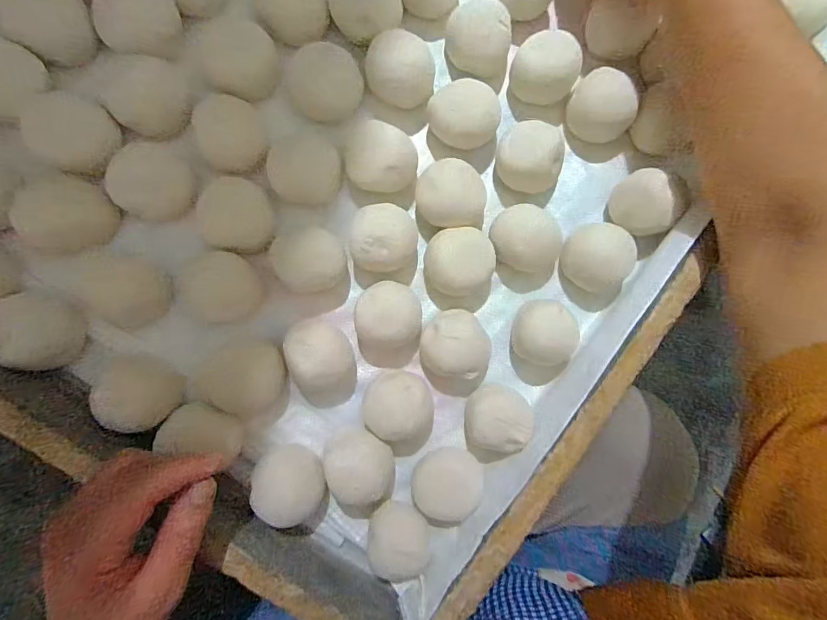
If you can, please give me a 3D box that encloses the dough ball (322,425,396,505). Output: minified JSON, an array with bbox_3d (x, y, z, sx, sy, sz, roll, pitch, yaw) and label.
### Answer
[{"bbox_3d":[-0.041,0.121,0.321,0.047,0.034,0.061,-42,93,-7],"label":"dough ball"}]

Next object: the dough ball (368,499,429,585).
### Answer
[{"bbox_3d":[-0.012,0.178,0.325,0.045,0.031,0.052,-11,89,-8],"label":"dough ball"}]

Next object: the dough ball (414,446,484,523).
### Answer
[{"bbox_3d":[0.026,0.136,0.329,0.055,0.036,0.053,8,87,-7],"label":"dough ball"}]

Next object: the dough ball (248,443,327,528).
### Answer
[{"bbox_3d":[-0.091,0.127,0.310,0.048,0.039,0.052,0,88,-8],"label":"dough ball"}]

